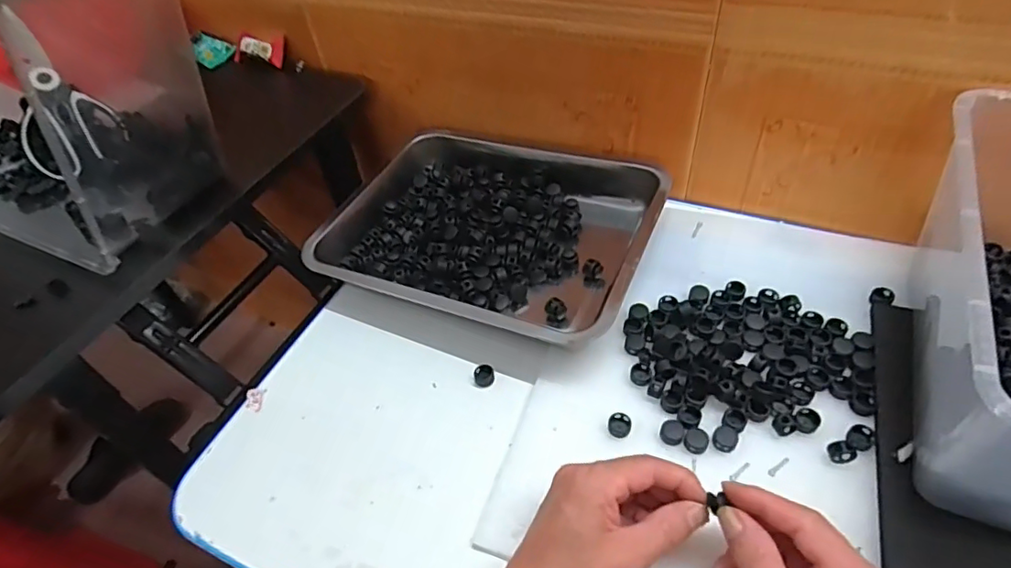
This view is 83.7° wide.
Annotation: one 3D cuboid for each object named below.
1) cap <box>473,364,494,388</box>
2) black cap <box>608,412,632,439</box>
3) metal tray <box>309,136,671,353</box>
[{"bbox_3d":[-0.018,0.078,0.481,0.017,0.008,0.018,-3,48,4],"label":"cap"},{"bbox_3d":[0.087,0.106,0.429,0.017,0.009,0.018,-3,48,4],"label":"black cap"},{"bbox_3d":[-0.012,-0.063,0.571,0.312,0.056,0.253,17,52,21],"label":"metal tray"}]

